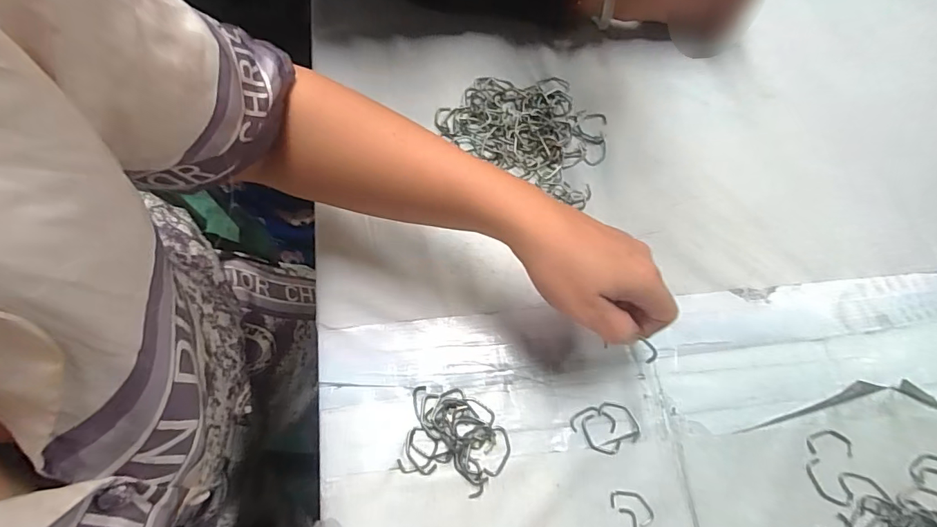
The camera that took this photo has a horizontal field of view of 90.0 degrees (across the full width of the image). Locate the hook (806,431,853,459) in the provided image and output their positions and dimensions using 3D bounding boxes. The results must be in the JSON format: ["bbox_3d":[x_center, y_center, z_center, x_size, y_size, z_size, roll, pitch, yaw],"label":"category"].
[{"bbox_3d":[0.269,0.134,0.348,0.032,0.004,0.018,3,67,2],"label":"hook"}]

